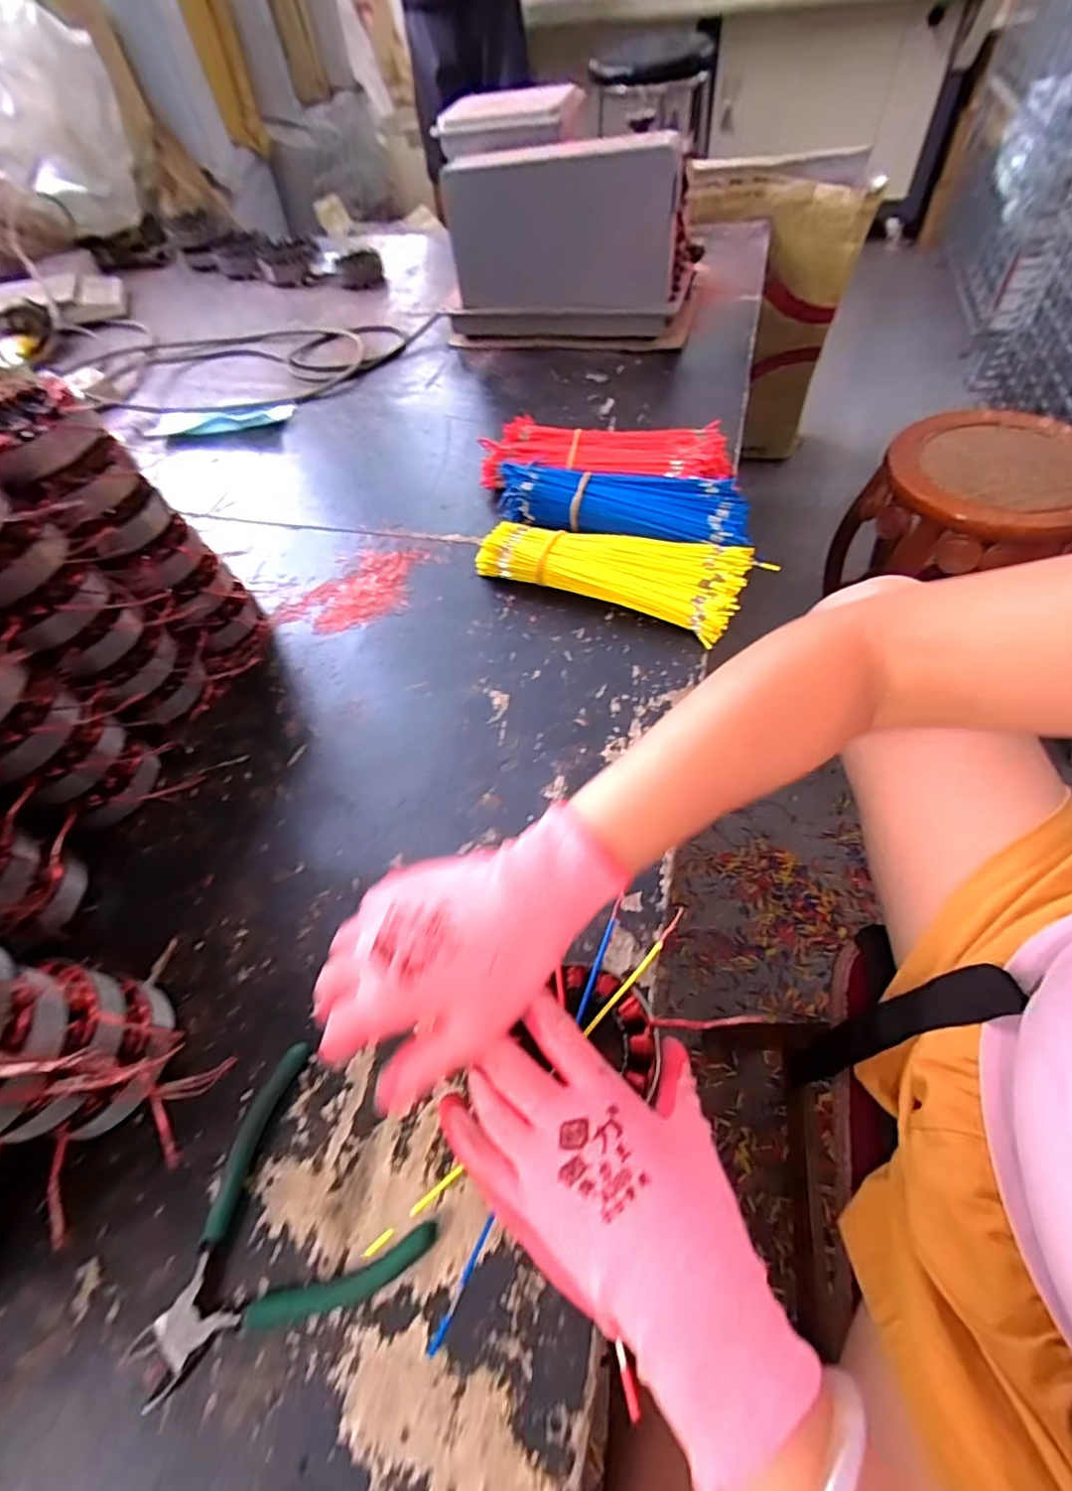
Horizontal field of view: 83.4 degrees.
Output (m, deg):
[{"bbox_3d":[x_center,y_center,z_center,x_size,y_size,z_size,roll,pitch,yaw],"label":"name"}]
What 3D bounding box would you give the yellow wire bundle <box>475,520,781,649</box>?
[{"bbox_3d":[0.076,-0.169,0.571,0.254,0.040,0.102,22,60,19],"label":"yellow wire bundle"}]

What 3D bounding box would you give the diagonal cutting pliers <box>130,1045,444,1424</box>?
[{"bbox_3d":[-0.146,0.260,0.317,0.132,0.012,0.136,38,66,26],"label":"diagonal cutting pliers"}]

